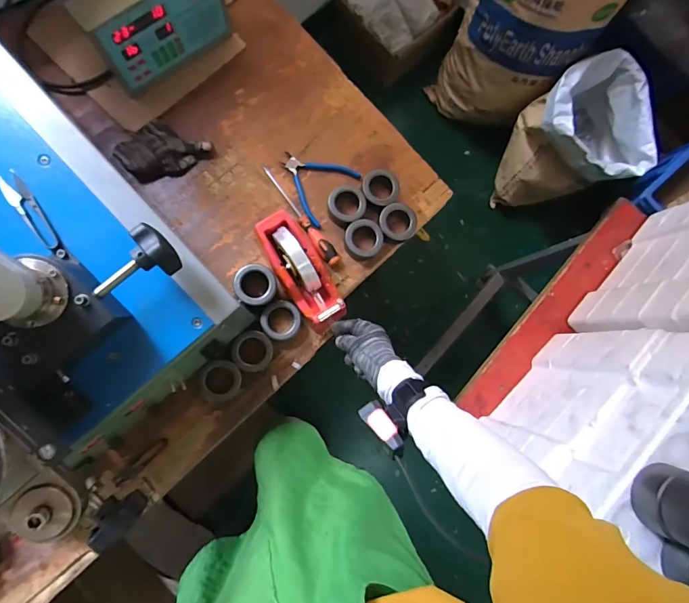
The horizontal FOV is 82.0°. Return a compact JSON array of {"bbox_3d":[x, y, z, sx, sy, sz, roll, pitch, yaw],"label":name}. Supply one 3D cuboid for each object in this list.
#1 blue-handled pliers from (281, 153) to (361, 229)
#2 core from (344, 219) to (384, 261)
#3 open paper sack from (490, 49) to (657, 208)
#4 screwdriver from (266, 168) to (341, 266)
[{"bbox_3d":[-0.060,-0.229,0.745,0.133,0.011,0.132,40,81,-2],"label":"blue-handled pliers"},{"bbox_3d":[0.034,-0.112,0.729,0.070,0.041,0.073,1,84,-7],"label":"core"},{"bbox_3d":[0.740,-0.528,1.318,0.315,0.377,0.338,2,84,-7],"label":"open paper sack"},{"bbox_3d":[-0.076,-0.159,0.721,0.032,0.026,0.217,-31,88,-9],"label":"screwdriver"}]

